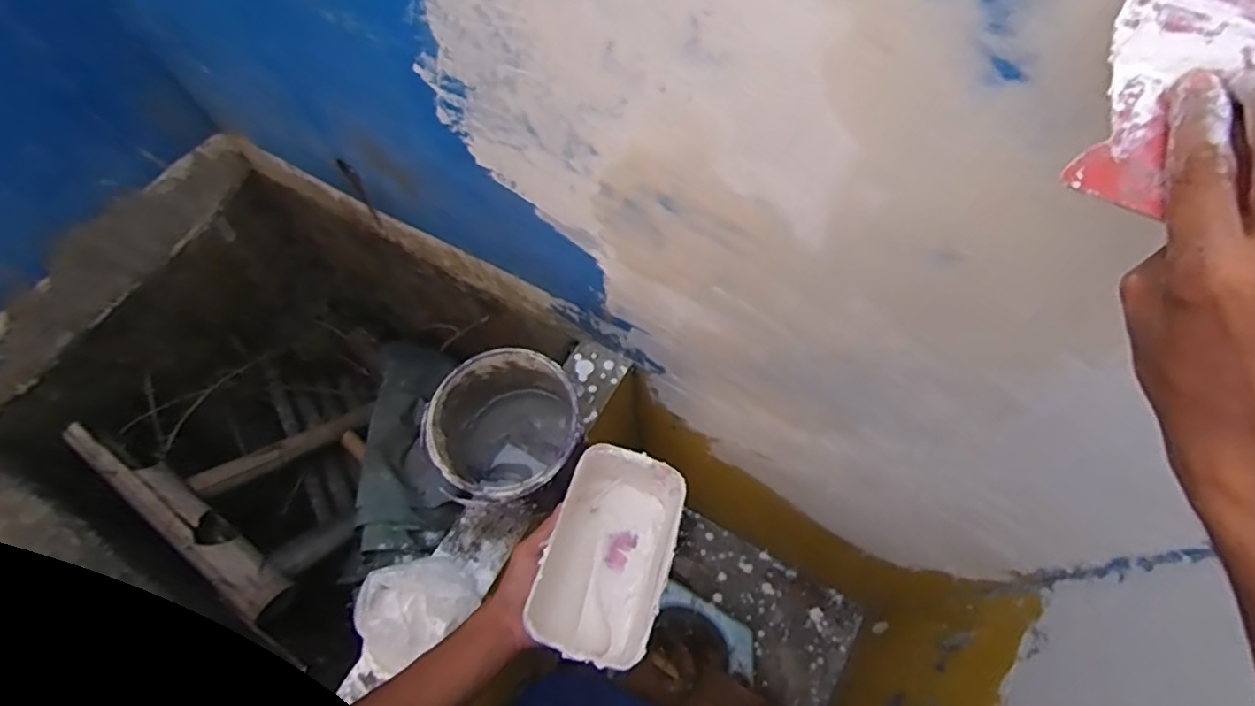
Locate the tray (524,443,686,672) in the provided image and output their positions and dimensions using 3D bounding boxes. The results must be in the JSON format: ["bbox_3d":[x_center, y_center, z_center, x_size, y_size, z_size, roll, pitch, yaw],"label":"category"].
[{"bbox_3d":[-0.017,0.193,0.601,0.113,0.084,0.199,18,60,-2],"label":"tray"}]

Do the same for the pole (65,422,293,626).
[{"bbox_3d":[-0.738,0.254,1.005,0.487,0.077,0.071,34,70,15],"label":"pole"}]

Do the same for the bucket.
[{"bbox_3d":[-0.151,0.116,0.826,0.179,0.181,0.189,0,65,1],"label":"bucket"}]

